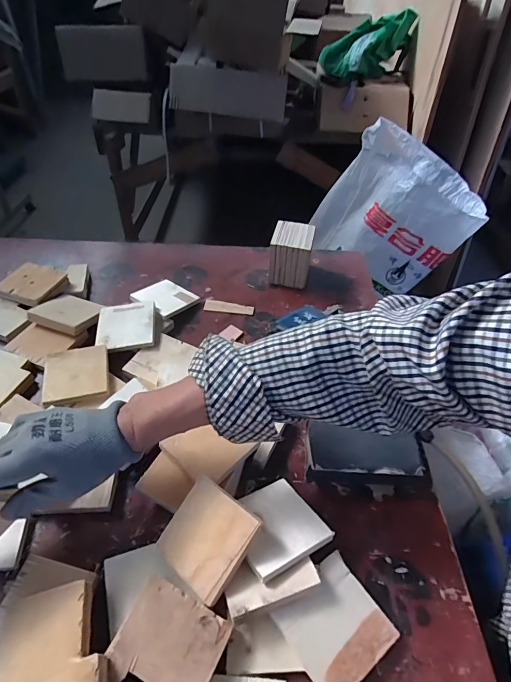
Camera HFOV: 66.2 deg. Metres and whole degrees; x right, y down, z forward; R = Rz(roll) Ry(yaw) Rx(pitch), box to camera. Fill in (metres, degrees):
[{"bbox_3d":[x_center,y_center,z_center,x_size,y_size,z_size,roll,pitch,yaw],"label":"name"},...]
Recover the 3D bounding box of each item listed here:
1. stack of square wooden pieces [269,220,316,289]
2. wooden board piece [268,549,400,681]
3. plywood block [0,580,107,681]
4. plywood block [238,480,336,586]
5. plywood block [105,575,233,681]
[{"bbox_3d":[0.068,-0.171,0.763,0.080,0.093,0.090,11,48,6],"label":"stack of square wooden pieces"},{"bbox_3d":[0.076,0.270,0.375,0.091,0.007,0.087,-23,55,-29],"label":"wooden board piece"},{"bbox_3d":[-0.177,0.264,0.337,0.091,0.019,0.093,-9,49,-12],"label":"plywood block"},{"bbox_3d":[0.022,0.198,0.426,0.091,0.007,0.091,-13,33,-31],"label":"plywood block"},{"bbox_3d":[-0.078,0.273,0.350,0.089,0.014,0.080,21,50,15],"label":"plywood block"}]

